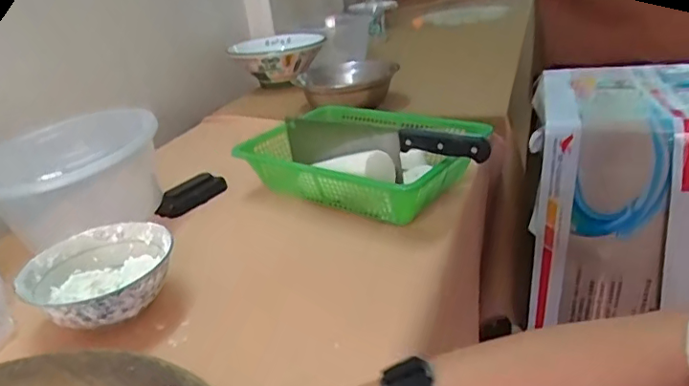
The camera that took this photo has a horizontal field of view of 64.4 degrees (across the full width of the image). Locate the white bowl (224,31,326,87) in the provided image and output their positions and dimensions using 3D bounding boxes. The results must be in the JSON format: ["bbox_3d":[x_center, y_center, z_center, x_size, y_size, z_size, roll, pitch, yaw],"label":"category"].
[{"bbox_3d":[-0.154,-0.328,1.330,0.216,0.080,0.256,-1,25,11],"label":"white bowl"}]

